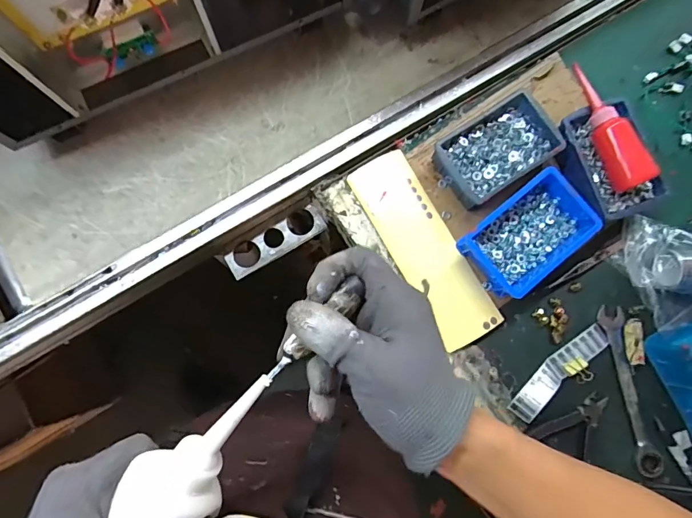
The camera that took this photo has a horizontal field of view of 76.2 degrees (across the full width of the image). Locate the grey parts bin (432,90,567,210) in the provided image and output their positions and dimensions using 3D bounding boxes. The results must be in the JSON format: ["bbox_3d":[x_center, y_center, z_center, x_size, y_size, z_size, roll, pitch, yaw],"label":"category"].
[{"bbox_3d":[0.191,-0.136,0.562,0.150,0.049,0.098,-32,85,-6],"label":"grey parts bin"}]

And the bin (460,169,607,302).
[{"bbox_3d":[0.228,-0.033,0.548,0.158,0.052,0.098,-39,85,-7],"label":"bin"}]

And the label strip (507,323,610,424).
[{"bbox_3d":[0.264,0.137,0.541,0.153,0.015,0.033,-40,86,-7],"label":"label strip"}]

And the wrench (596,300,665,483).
[{"bbox_3d":[0.355,0.162,0.552,0.030,0.012,0.206,-7,83,-3],"label":"wrench"}]

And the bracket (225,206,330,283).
[{"bbox_3d":[-0.098,-0.024,0.622,0.145,0.009,0.043,-31,73,-9],"label":"bracket"}]

